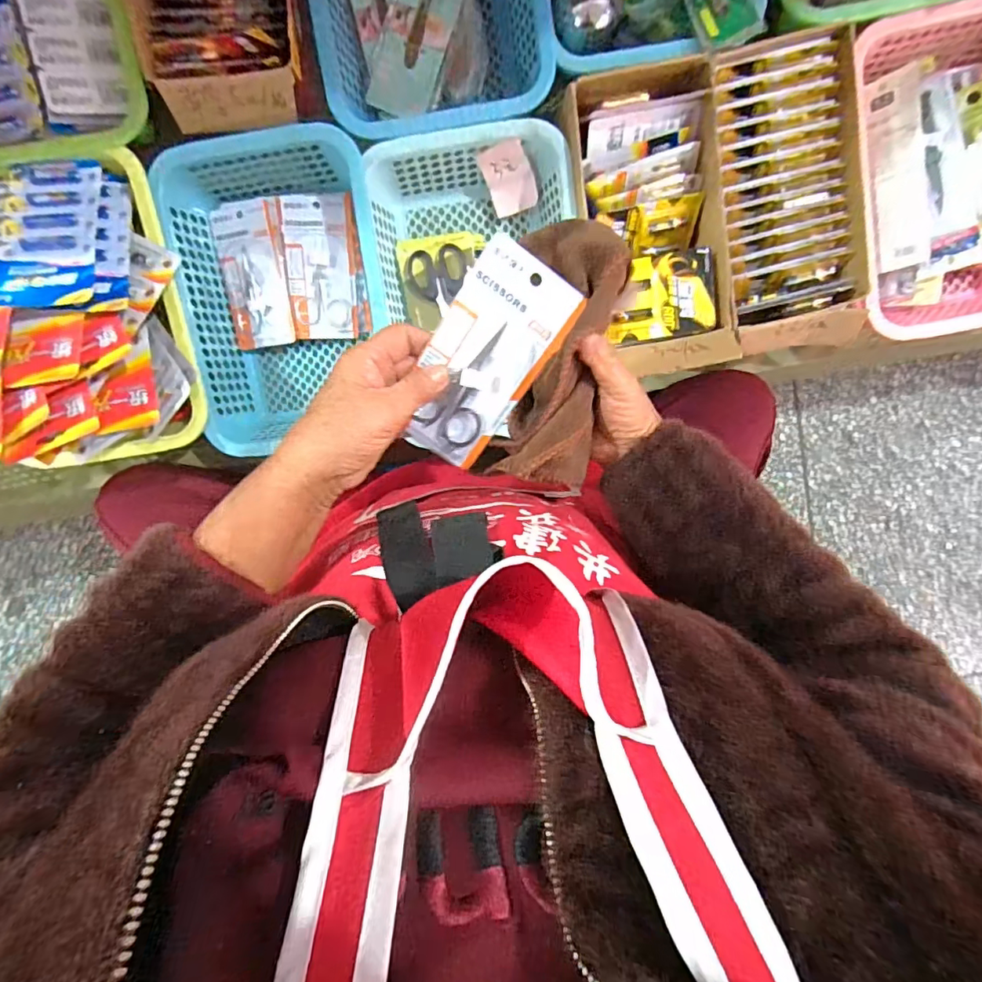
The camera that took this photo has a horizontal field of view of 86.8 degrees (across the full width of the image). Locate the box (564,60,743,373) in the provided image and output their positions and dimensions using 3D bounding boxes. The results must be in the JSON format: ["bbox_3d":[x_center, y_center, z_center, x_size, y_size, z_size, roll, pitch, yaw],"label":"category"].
[{"bbox_3d":[0.169,-0.267,0.538,0.149,0.078,0.287,-13,96,-1],"label":"box"}]

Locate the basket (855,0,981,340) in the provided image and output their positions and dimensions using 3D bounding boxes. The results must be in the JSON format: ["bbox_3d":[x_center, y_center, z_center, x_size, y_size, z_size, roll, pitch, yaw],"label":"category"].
[{"bbox_3d":[0.488,-0.330,0.561,0.221,0.091,0.310,-9,96,-1],"label":"basket"}]

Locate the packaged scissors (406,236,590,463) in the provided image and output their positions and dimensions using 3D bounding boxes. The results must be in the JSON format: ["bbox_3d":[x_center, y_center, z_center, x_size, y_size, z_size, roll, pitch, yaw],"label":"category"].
[{"bbox_3d":[-0.005,-0.088,0.362,0.075,0.006,0.150,28,115,-4],"label":"packaged scissors"}]

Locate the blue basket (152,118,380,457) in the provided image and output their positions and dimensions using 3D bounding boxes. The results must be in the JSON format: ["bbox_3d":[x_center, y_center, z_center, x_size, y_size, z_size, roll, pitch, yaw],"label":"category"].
[{"bbox_3d":[-0.222,-0.209,0.572,0.210,0.099,0.306,-8,96,-1],"label":"blue basket"}]

